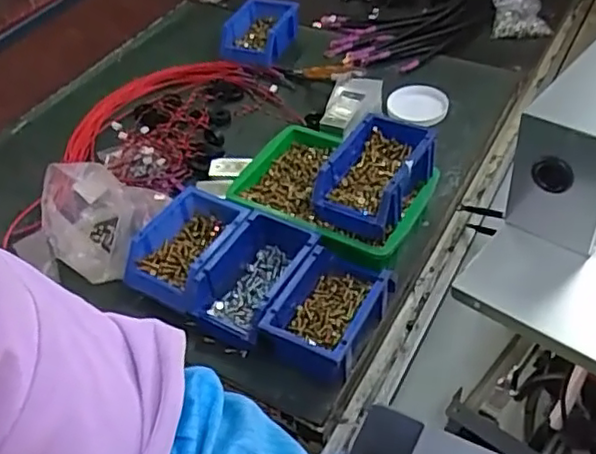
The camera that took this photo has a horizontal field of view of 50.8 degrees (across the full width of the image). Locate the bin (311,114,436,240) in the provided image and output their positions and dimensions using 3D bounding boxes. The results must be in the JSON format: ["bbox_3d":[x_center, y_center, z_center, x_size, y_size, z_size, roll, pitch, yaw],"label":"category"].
[{"bbox_3d":[0.098,-0.066,0.818,0.110,0.069,0.162,22,52,25],"label":"bin"}]

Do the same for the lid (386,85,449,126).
[{"bbox_3d":[0.206,-0.210,1.070,0.093,0.008,0.089,31,62,19],"label":"lid"}]

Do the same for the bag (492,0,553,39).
[{"bbox_3d":[0.449,-0.432,1.267,0.113,0.039,0.124,1,46,8],"label":"bag"}]

